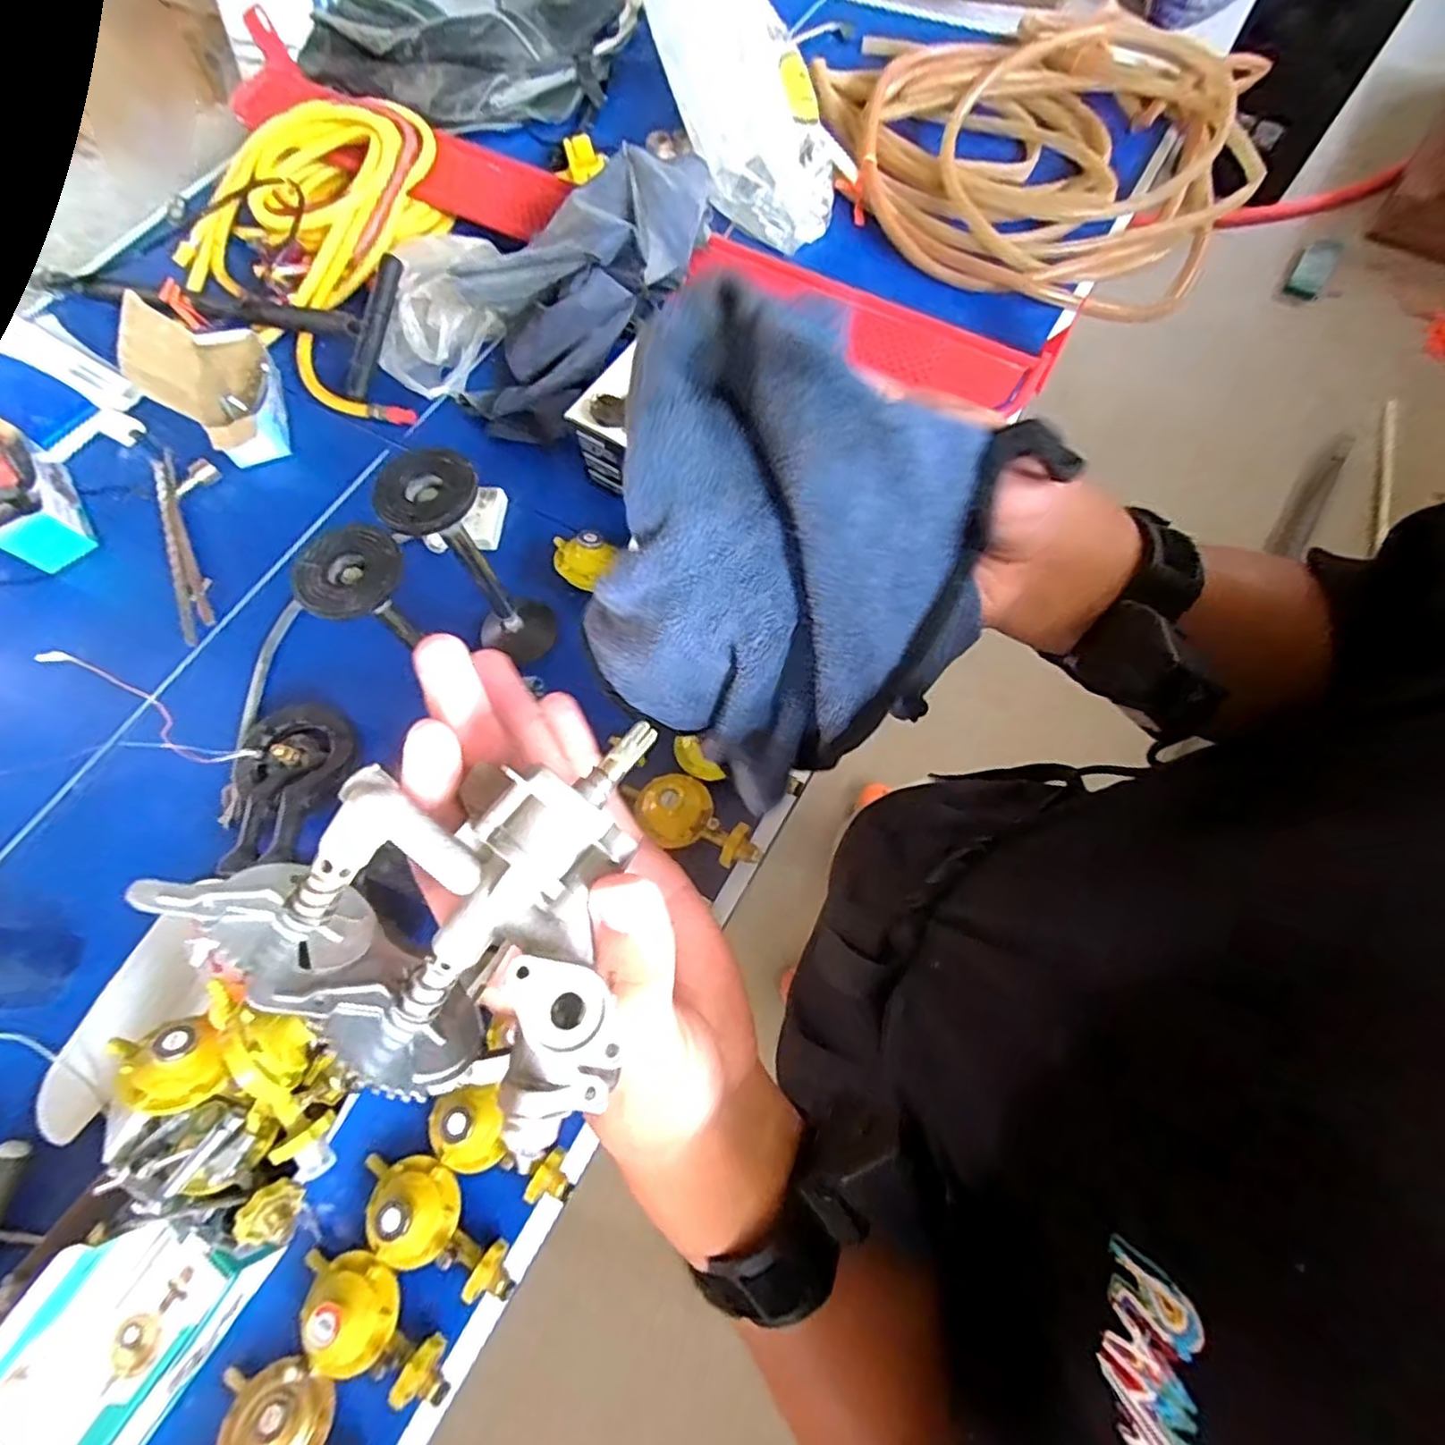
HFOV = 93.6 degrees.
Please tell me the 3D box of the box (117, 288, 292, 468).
[{"bbox_3d":[-0.723,-0.478,0.963,0.138,0.148,0.207,-19,70,-5],"label":"box"}]

